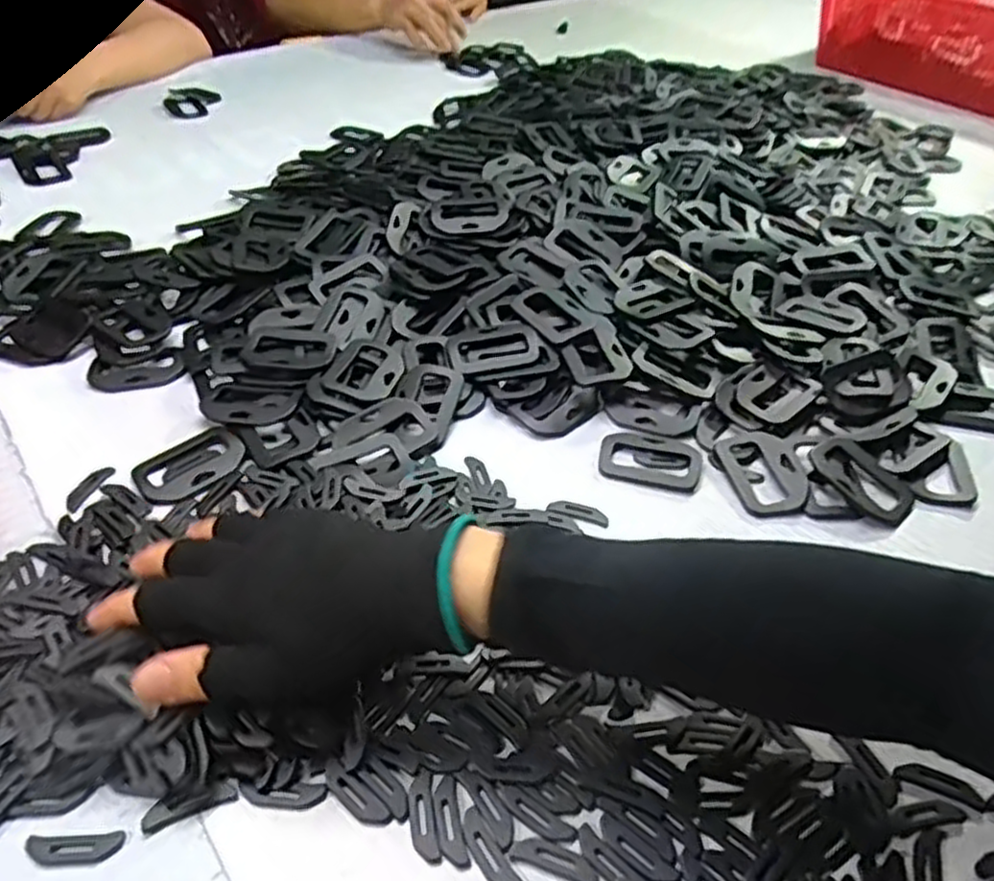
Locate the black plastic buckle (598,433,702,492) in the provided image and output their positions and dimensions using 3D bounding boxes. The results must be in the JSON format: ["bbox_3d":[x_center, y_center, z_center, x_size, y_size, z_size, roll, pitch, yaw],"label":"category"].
[{"bbox_3d":[0.093,0.010,0.459,0.059,0.005,0.043,13,42,10],"label":"black plastic buckle"}]

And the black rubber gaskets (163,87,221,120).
[{"bbox_3d":[-0.360,-0.401,0.895,0.061,0.005,0.084,-7,42,-12],"label":"black rubber gaskets"}]

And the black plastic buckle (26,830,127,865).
[{"bbox_3d":[-0.162,0.156,0.289,0.036,0.004,0.011,-1,41,-5],"label":"black plastic buckle"}]

